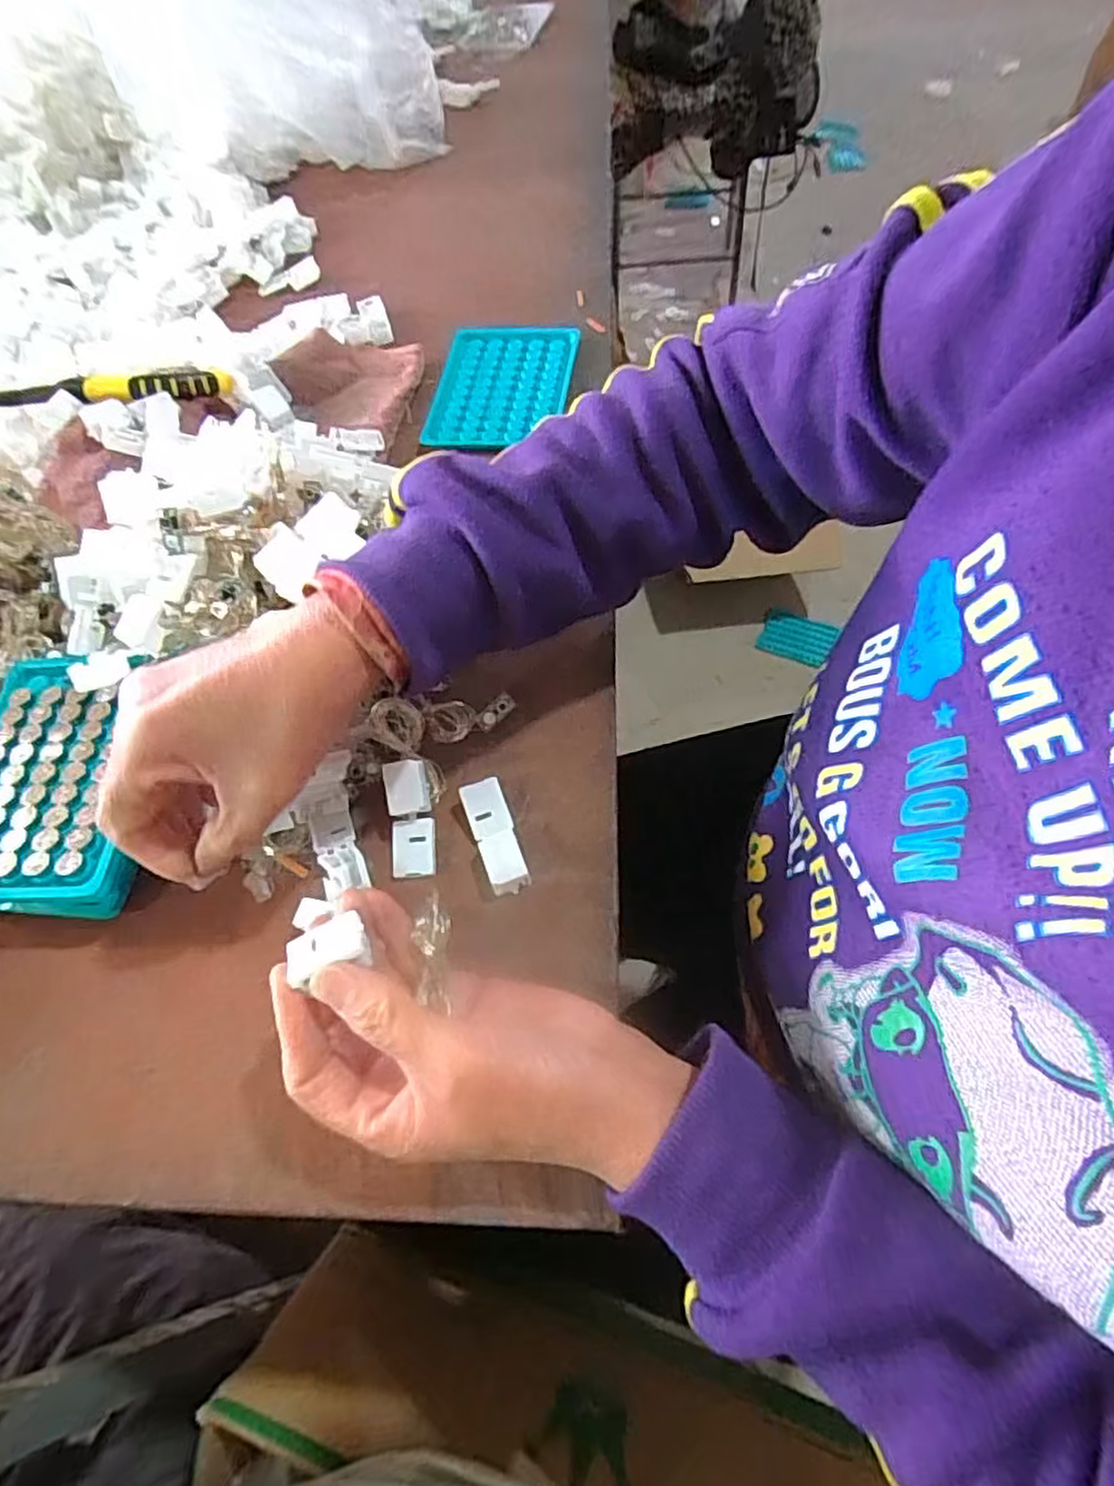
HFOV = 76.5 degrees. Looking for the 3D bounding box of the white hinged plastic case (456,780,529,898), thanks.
[{"bbox_3d":[-0.029,0.043,0.330,0.019,0.015,0.054,-20,60,-6],"label":"white hinged plastic case"}]

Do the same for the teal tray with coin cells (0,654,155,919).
[{"bbox_3d":[-0.243,0.019,0.350,0.109,0.031,0.133,2,60,6],"label":"teal tray with coin cells"}]

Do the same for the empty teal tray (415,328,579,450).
[{"bbox_3d":[-0.039,-0.260,0.510,0.093,0.009,0.124,5,61,9],"label":"empty teal tray"}]

